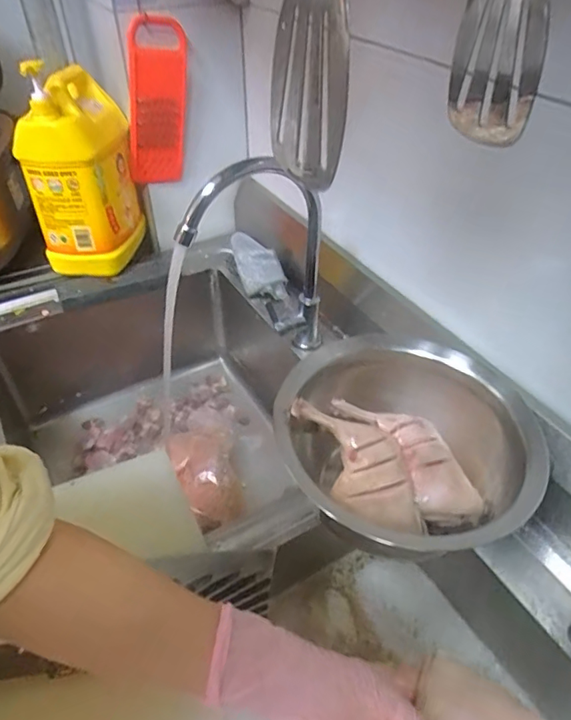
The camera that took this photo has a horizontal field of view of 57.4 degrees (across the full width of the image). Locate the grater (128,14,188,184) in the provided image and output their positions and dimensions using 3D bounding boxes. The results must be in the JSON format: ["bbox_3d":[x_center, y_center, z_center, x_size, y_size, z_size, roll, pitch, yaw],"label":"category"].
[{"bbox_3d":[-0.216,-0.428,0.883,0.094,0.254,0.030,-5,37,-21],"label":"grater"}]

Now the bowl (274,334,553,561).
[{"bbox_3d":[0.131,0.097,0.557,0.258,0.107,0.251,0,43,0],"label":"bowl"}]

